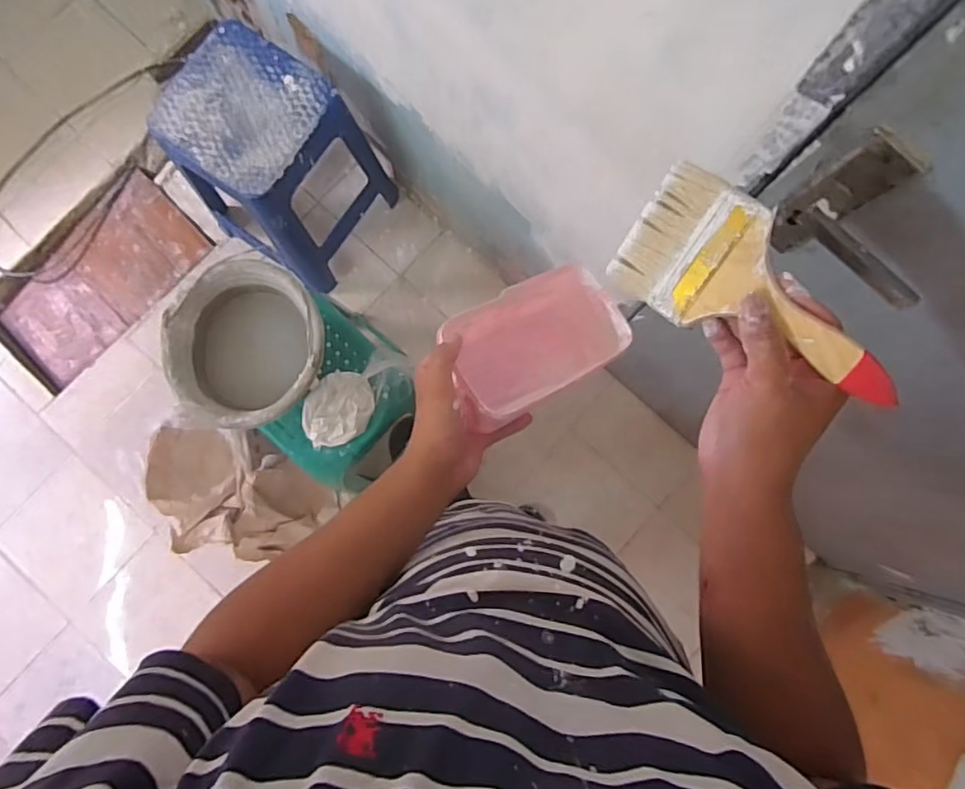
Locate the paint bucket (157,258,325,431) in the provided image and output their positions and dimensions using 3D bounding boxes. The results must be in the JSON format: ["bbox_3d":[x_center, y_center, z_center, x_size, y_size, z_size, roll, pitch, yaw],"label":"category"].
[{"bbox_3d":[-0.372,-0.077,0.977,0.228,0.158,0.232,0,83,0],"label":"paint bucket"}]

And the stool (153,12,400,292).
[{"bbox_3d":[-0.437,-0.498,1.315,0.327,0.408,0.324,37,85,4],"label":"stool"}]

